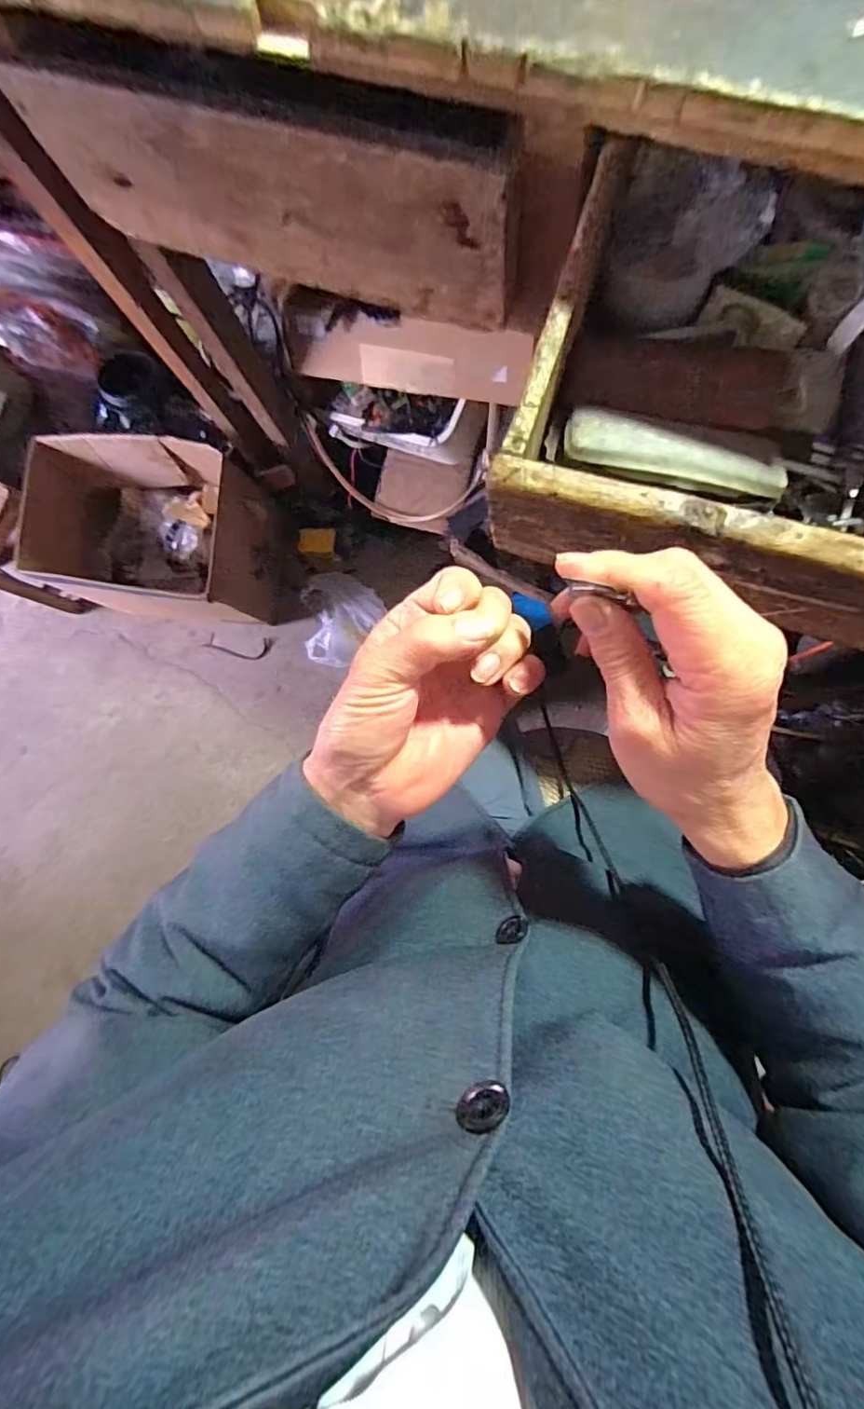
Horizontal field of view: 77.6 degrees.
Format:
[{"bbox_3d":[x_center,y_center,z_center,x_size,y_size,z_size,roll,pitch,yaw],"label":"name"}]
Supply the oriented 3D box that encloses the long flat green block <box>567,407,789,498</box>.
[{"bbox_3d":[0.166,-0.168,0.369,0.151,0.016,0.041,20,88,6],"label":"long flat green block"}]

